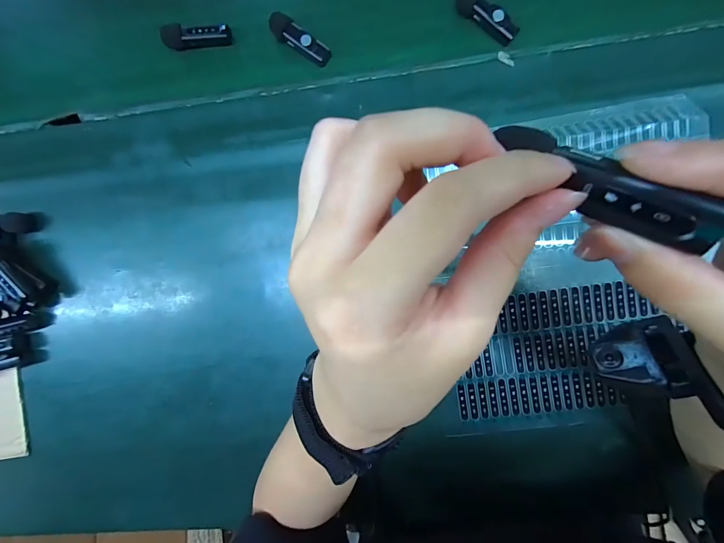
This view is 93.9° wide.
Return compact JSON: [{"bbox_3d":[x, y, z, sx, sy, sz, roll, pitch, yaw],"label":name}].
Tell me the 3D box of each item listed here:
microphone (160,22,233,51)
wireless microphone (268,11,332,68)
[{"bbox_3d":[-0.158,-0.223,0.321,0.065,0.014,0.019,0,91,5],"label":"microphone"},{"bbox_3d":[-0.058,-0.215,0.316,0.062,0.018,0.021,35,94,4],"label":"wireless microphone"}]

